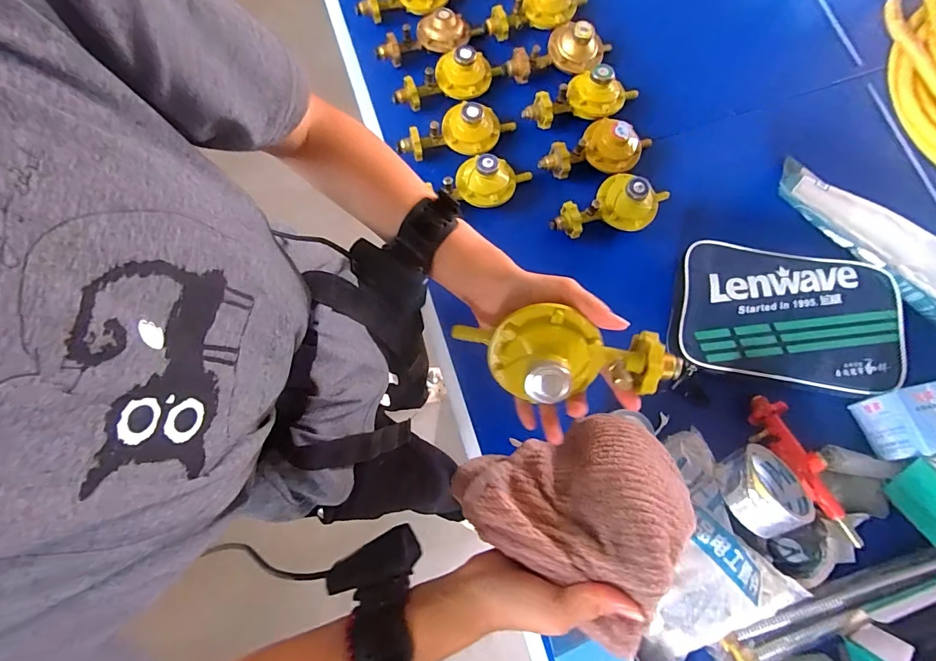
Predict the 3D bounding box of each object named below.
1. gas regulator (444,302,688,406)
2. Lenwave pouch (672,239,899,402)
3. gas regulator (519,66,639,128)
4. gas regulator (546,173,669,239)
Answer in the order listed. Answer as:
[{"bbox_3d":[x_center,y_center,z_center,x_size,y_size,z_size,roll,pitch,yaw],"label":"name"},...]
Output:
[{"bbox_3d":[0.077,0.022,0.327,0.167,0.052,0.062,7,78,-6],"label":"gas regulator"},{"bbox_3d":[0.418,-0.017,0.578,0.282,0.038,0.177,10,78,3],"label":"Lenwave pouch"},{"bbox_3d":[0.170,-0.345,0.642,0.167,0.055,0.070,0,78,1],"label":"gas regulator"},{"bbox_3d":[0.204,-0.179,0.604,0.174,0.055,0.081,-4,78,0],"label":"gas regulator"}]

